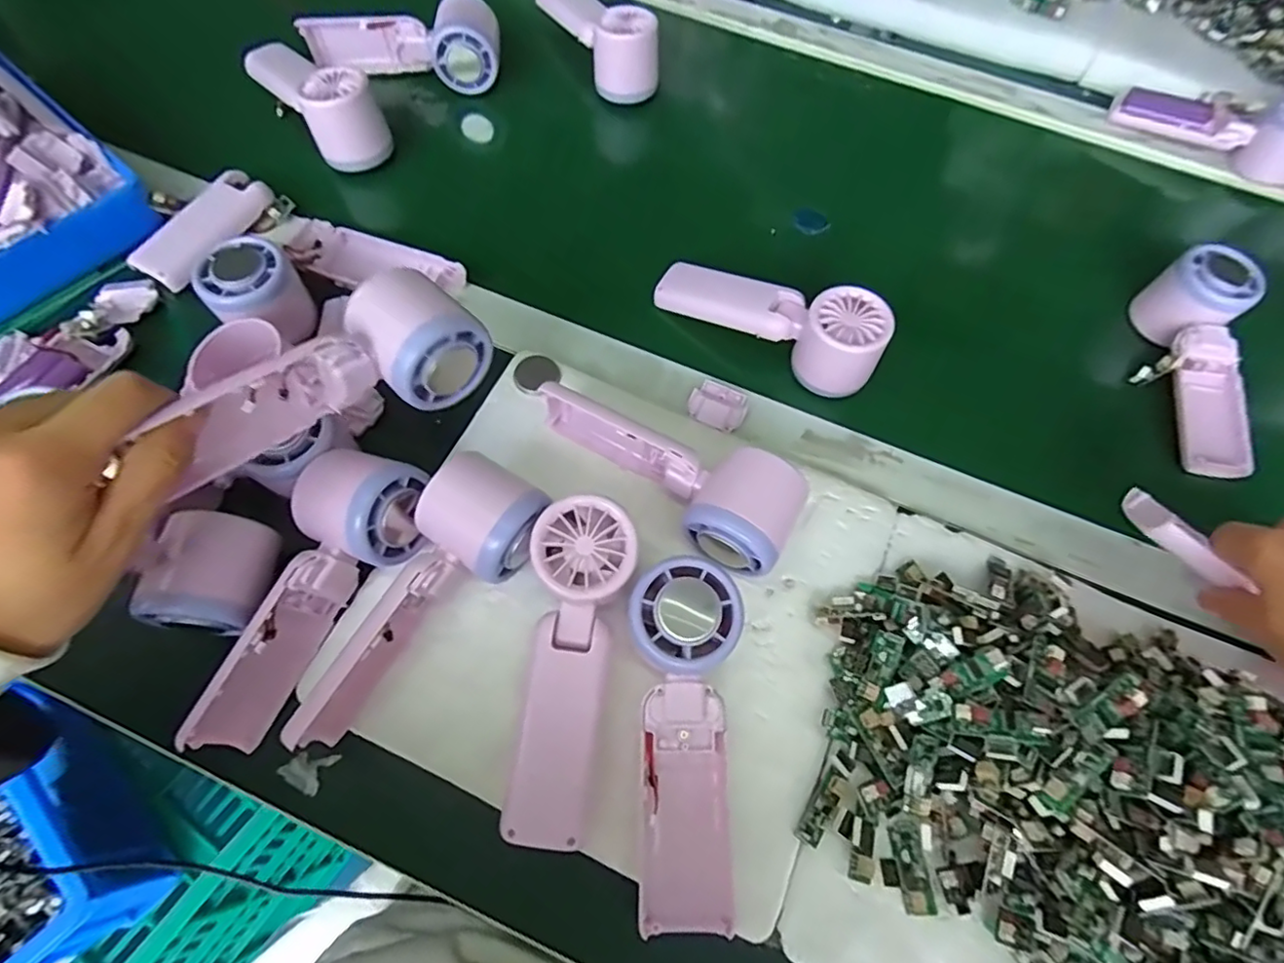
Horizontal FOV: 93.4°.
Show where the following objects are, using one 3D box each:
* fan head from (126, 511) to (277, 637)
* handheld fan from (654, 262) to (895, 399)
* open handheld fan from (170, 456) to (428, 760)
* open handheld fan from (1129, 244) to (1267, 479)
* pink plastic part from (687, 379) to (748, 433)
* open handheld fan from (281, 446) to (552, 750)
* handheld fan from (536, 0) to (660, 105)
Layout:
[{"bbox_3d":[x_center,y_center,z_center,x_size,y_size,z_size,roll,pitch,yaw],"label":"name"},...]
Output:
[{"bbox_3d":[-0.224,0.047,0.316,0.040,0.041,0.057,6,66,-1],"label":"fan head"},{"bbox_3d":[0.092,-0.118,0.437,0.163,0.054,0.049,27,67,22],"label":"handheld fan"},{"bbox_3d":[-0.177,0.058,0.319,0.061,0.047,0.162,27,80,8],"label":"open handheld fan"},{"bbox_3d":[0.396,-0.084,0.438,0.068,0.048,0.163,5,79,-1],"label":"open handheld fan"},{"bbox_3d":[0.053,-0.053,0.414,0.037,0.009,0.034,28,67,9],"label":"pink plastic part"},{"bbox_3d":[-0.115,0.064,0.314,0.059,0.056,0.161,32,68,10],"label":"open handheld fan"},{"bbox_3d":[-0.036,-0.392,0.533,0.053,0.057,0.104,-38,73,-18],"label":"handheld fan"}]

